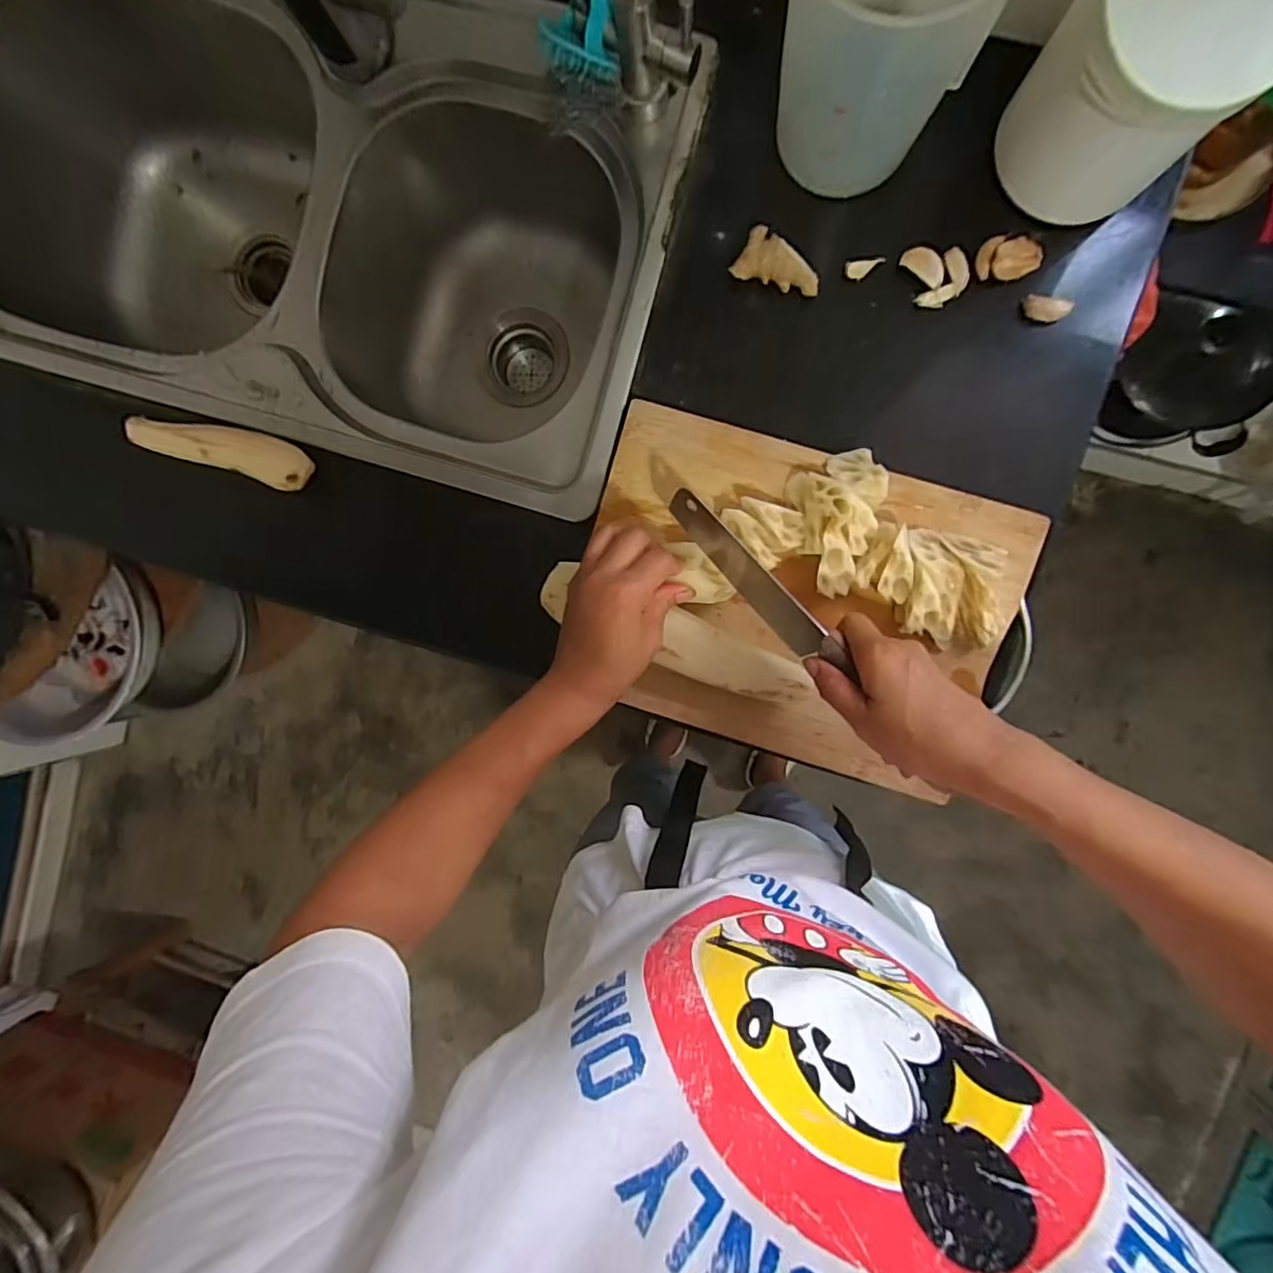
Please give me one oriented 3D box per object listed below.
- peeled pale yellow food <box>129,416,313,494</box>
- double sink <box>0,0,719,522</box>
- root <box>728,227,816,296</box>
[{"bbox_3d":[-0.350,-0.160,0.501,0.157,0.040,0.039,17,96,4],"label":"peeled pale yellow food"},{"bbox_3d":[-0.287,-0.377,0.579,0.665,0.262,0.381,16,96,4],"label":"double sink"},{"bbox_3d":[0.109,-0.280,0.452,0.063,0.024,0.032,35,96,2],"label":"root"}]

